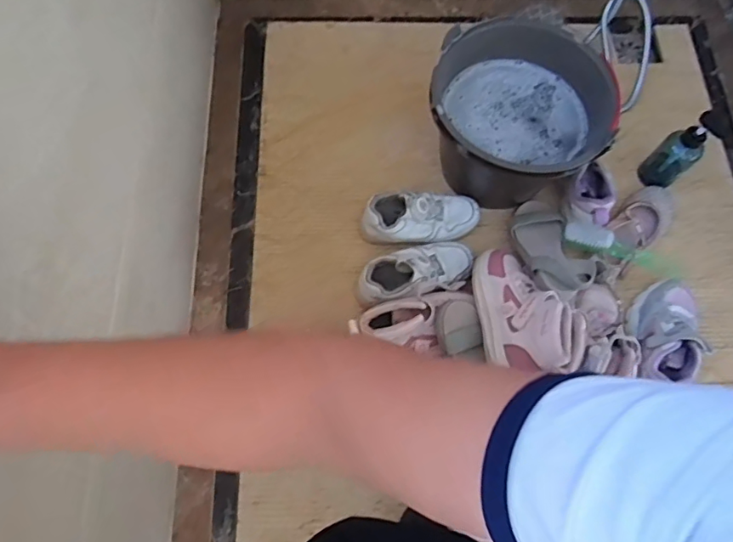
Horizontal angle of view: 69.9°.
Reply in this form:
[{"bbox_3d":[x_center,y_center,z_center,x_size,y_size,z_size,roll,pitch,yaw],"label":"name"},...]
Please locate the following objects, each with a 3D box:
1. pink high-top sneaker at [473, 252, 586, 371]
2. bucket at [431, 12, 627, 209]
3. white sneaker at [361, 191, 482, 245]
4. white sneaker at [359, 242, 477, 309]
[{"bbox_3d":[0.245,0.067,0.791,0.146,0.090,0.221,-11,50,18],"label":"pink high-top sneaker"},{"bbox_3d":[0.232,-0.233,0.857,0.260,0.217,0.242,0,69,-1],"label":"bucket"},{"bbox_3d":[0.092,-0.089,0.871,0.192,0.064,0.081,3,69,0],"label":"white sneaker"},{"bbox_3d":[0.081,0.001,0.827,0.197,0.065,0.091,-19,71,-8],"label":"white sneaker"}]

